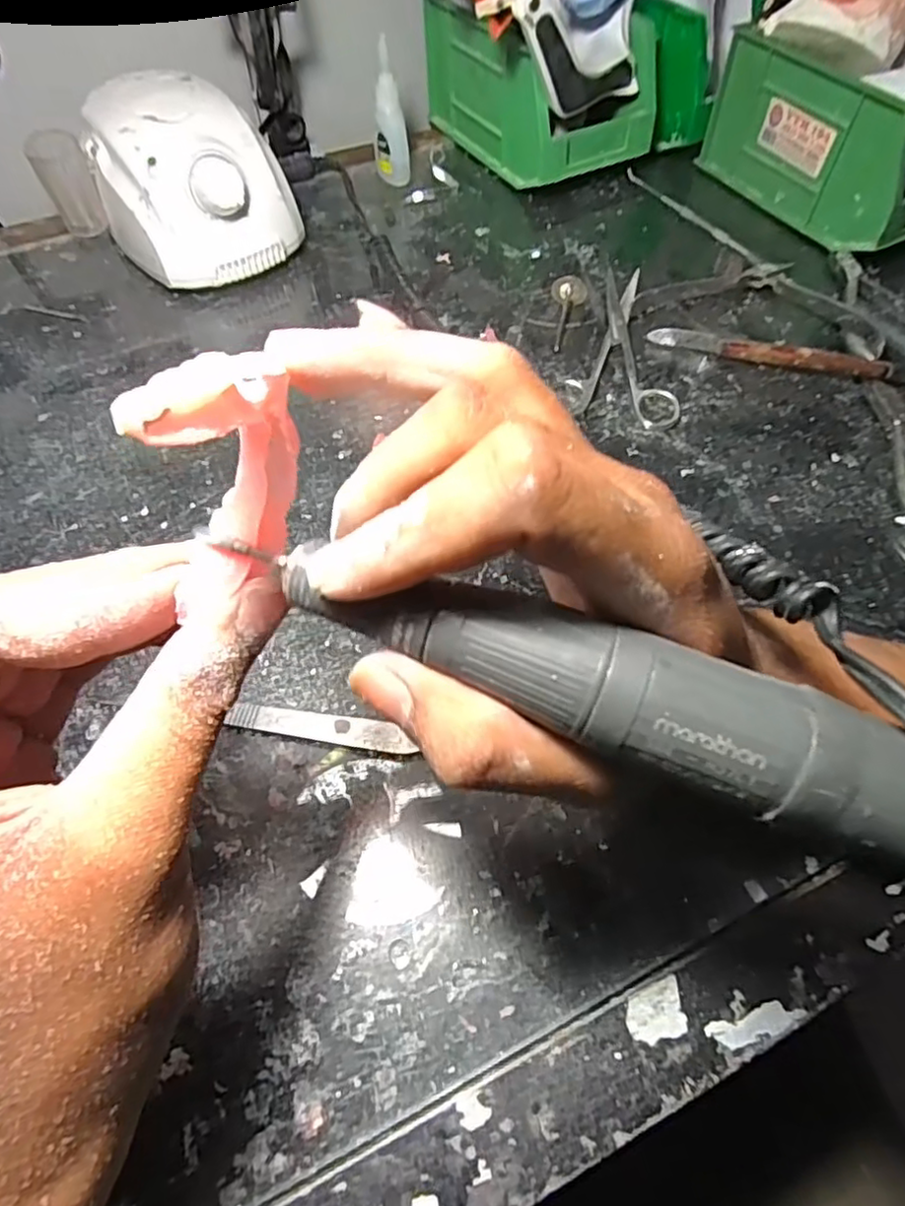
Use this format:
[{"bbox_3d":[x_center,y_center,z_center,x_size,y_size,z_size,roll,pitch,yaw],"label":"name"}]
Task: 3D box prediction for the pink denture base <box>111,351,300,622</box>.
[{"bbox_3d":[-0.047,-0.034,0.140,0.013,0.053,0.041,5,59,4],"label":"pink denture base"}]

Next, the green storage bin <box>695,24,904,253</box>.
[{"bbox_3d":[0.272,-0.323,0.443,0.094,0.084,0.165,-26,62,-14],"label":"green storage bin"}]

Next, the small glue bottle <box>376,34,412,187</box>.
[{"bbox_3d":[-0.044,-0.345,0.462,0.019,0.082,0.022,-25,61,-14],"label":"small glue bottle"}]

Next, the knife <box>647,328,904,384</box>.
[{"bbox_3d":[0.201,-0.138,0.369,0.170,0.017,0.010,18,60,11],"label":"knife"}]

